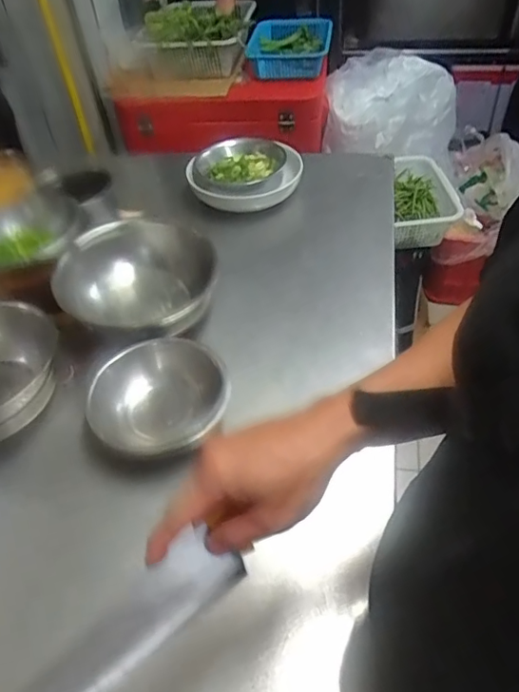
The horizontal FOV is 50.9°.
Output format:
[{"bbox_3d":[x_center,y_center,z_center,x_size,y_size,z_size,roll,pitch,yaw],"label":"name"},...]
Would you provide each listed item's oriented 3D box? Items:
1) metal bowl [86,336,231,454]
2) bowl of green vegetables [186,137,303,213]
[{"bbox_3d":[-0.126,0.059,0.683,0.167,0.059,0.137,-21,49,-14],"label":"metal bowl"},{"bbox_3d":[-0.034,-0.323,1.003,0.185,0.061,0.175,-3,47,3],"label":"bowl of green vegetables"}]

